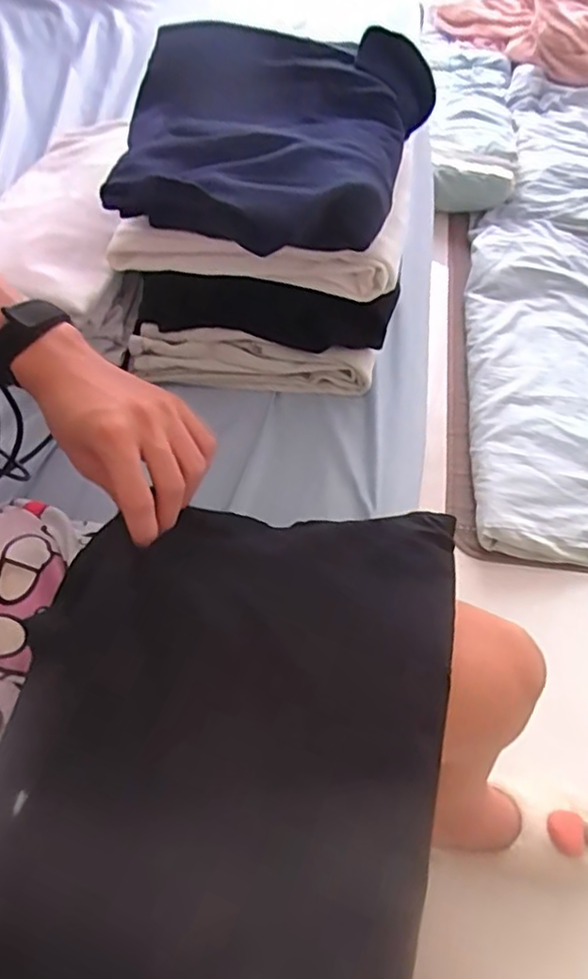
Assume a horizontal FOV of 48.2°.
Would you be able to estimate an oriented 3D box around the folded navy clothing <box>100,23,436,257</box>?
[{"bbox_3d":[-0.030,-0.303,0.555,0.252,0.060,0.251,16,61,11],"label":"folded navy clothing"}]

